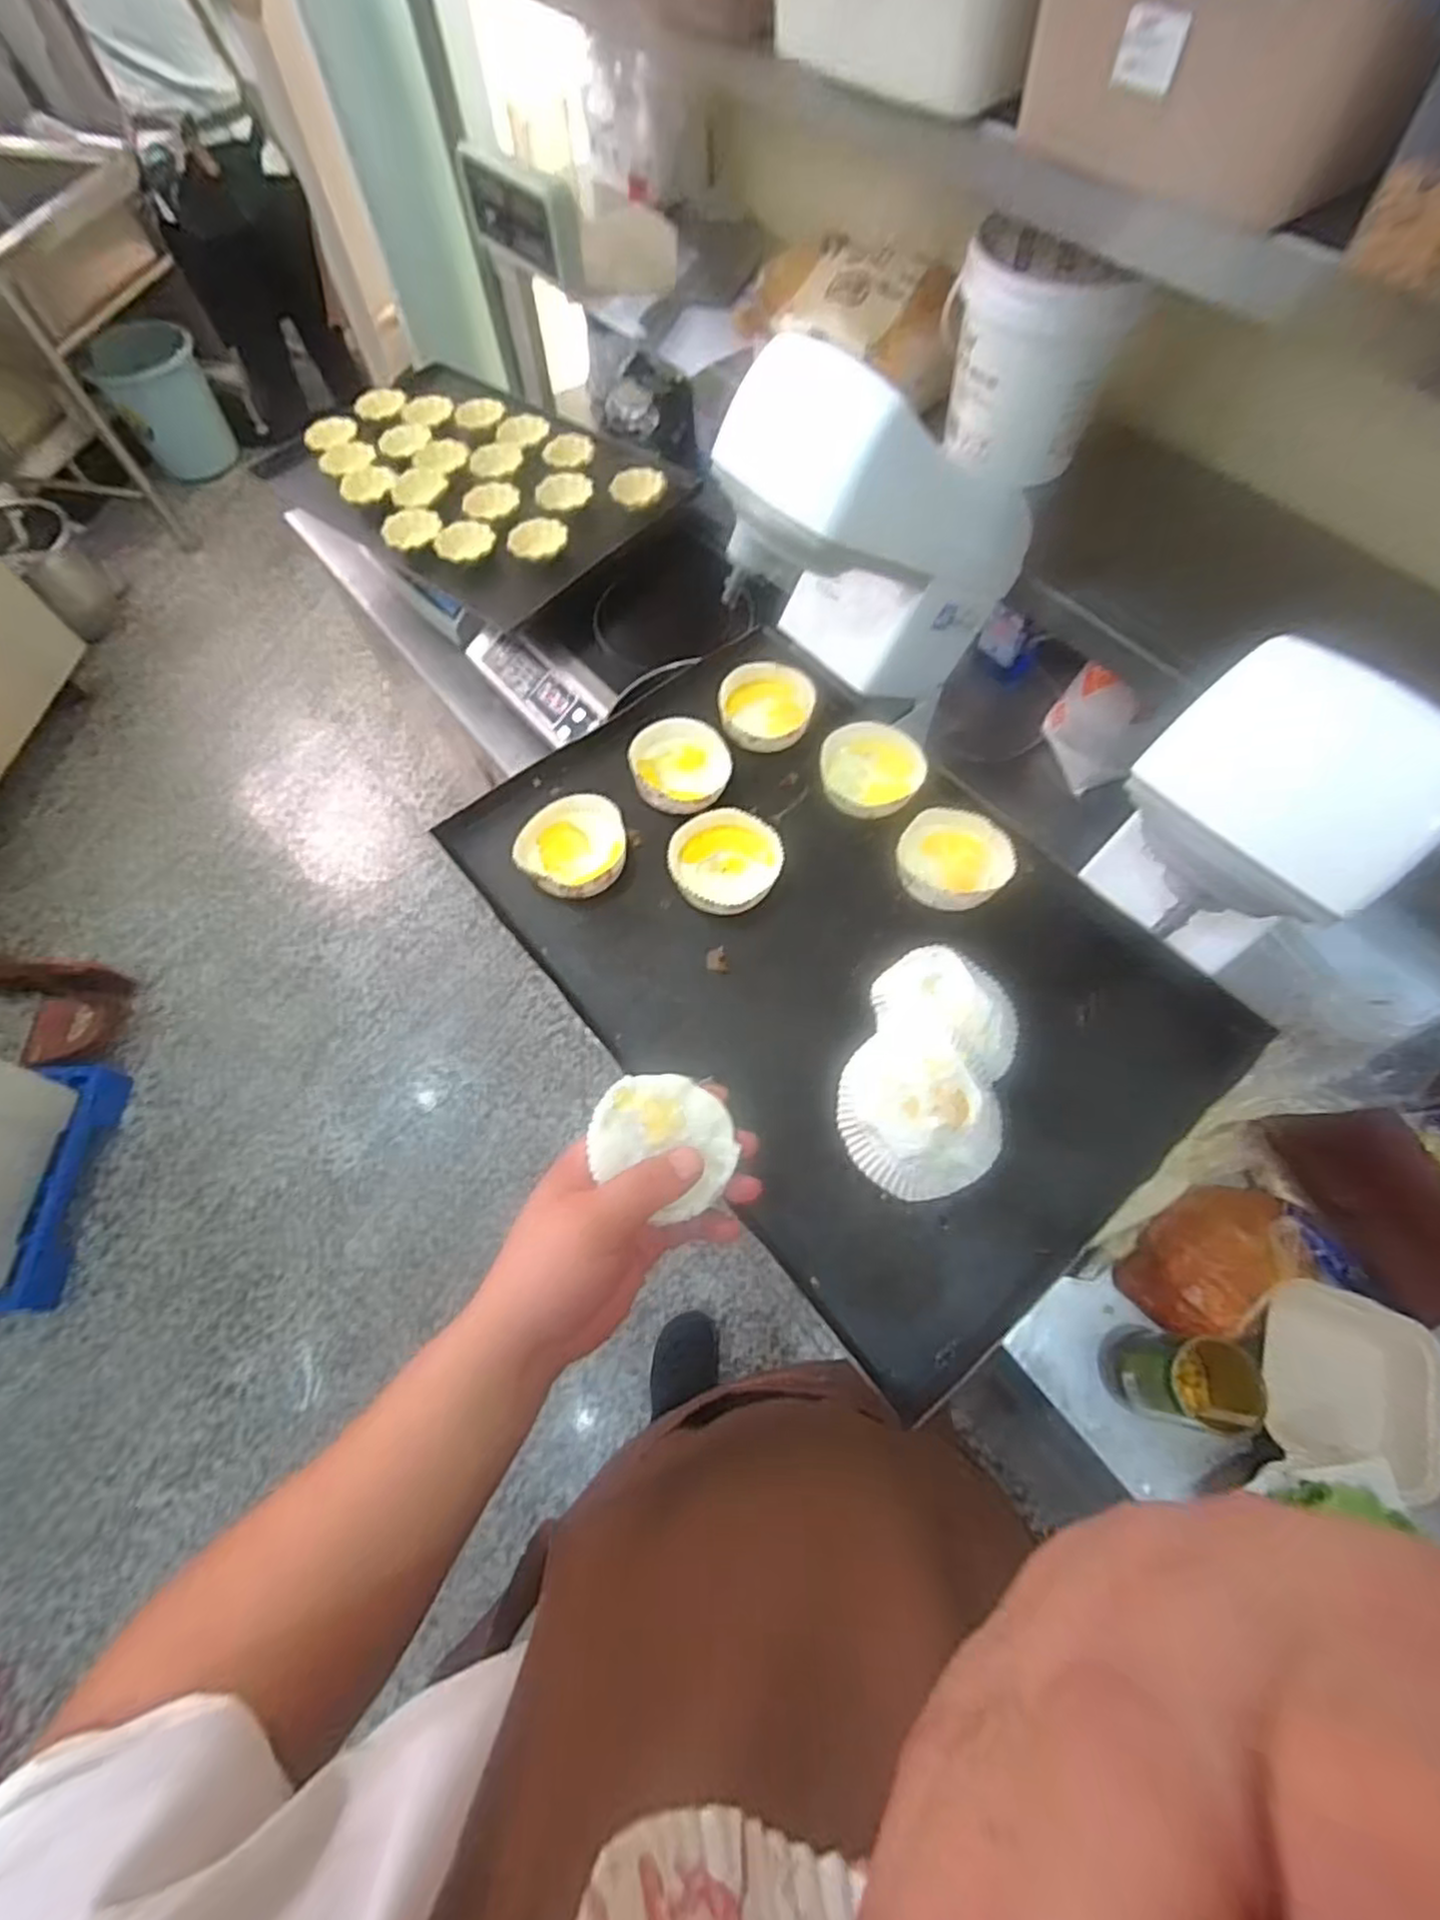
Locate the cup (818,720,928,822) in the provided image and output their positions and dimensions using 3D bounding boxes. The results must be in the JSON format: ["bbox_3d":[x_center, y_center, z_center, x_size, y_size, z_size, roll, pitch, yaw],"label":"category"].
[{"bbox_3d":[0.140,-0.173,0.672,0.092,0.028,0.101,-1,64,1],"label":"cup"}]

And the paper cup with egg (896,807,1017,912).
[{"bbox_3d":[0.199,-0.087,0.624,0.087,0.025,0.094,-1,64,1],"label":"paper cup with egg"}]

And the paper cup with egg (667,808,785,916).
[{"bbox_3d":[0.002,-0.085,0.639,0.094,0.038,0.091,24,67,13],"label":"paper cup with egg"}]

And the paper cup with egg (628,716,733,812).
[{"bbox_3d":[-0.037,-0.185,0.682,0.089,0.027,0.097,-1,64,1],"label":"paper cup with egg"}]

